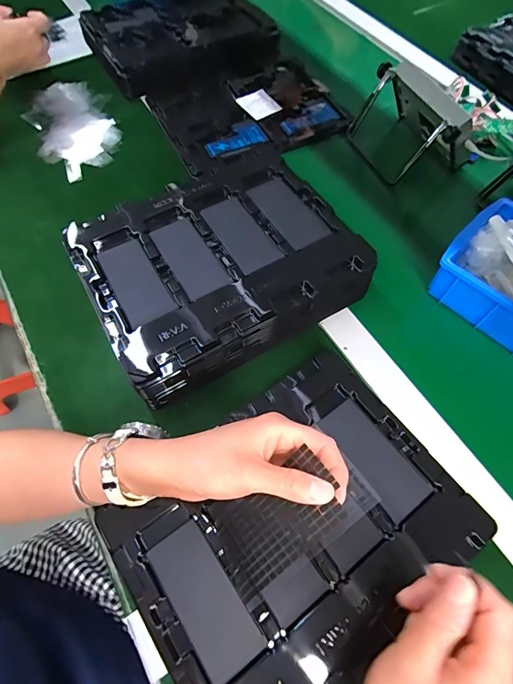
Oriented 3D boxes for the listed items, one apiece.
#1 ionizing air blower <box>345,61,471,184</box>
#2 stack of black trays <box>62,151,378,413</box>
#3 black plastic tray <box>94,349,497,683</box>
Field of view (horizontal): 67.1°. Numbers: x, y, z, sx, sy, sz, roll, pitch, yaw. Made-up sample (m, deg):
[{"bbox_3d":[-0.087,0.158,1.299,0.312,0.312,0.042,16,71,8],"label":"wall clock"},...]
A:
[{"bbox_3d":[0.220,-0.304,0.553,0.117,0.100,0.158,-21,65,-9],"label":"ionizing air blower"},{"bbox_3d":[-0.042,-0.088,0.441,0.269,0.073,0.212,-28,66,-12],"label":"stack of black trays"},{"bbox_3d":[0.031,0.158,0.336,0.272,0.024,0.215,-36,68,-15],"label":"black plastic tray"}]

